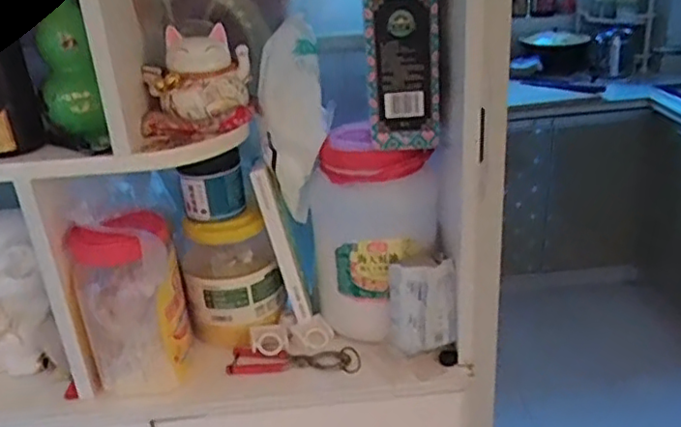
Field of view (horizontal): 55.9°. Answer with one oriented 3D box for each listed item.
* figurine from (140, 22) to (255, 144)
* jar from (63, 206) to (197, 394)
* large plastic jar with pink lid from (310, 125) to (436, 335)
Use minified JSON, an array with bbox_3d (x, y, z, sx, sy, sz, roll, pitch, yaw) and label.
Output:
[{"bbox_3d":[-0.170,-0.153,0.749,0.127,0.103,0.093,-8,25,-8],"label":"figurine"},{"bbox_3d":[-0.259,0.108,0.813,0.129,0.217,0.099,-12,26,-17],"label":"jar"},{"bbox_3d":[0.041,0.028,0.872,0.109,0.275,0.128,-23,31,-35],"label":"large plastic jar with pink lid"}]

